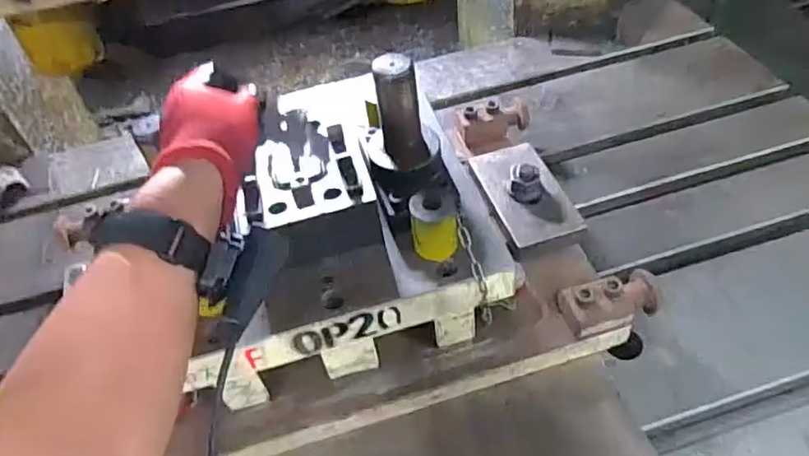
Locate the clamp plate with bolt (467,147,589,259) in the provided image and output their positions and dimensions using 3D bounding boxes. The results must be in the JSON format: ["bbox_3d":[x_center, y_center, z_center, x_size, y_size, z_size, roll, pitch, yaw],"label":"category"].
[{"bbox_3d":[0.134,-0.045,0.683,0.087,0.040,0.172,-17,46,-5],"label":"clamp plate with bolt"}]

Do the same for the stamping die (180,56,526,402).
[{"bbox_3d":[-0.078,-0.015,0.586,0.303,0.223,0.224,-13,46,-7],"label":"stamping die"}]

